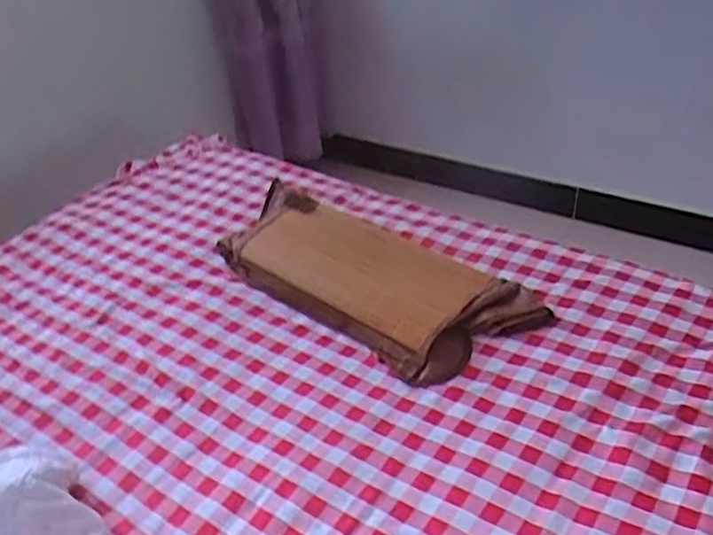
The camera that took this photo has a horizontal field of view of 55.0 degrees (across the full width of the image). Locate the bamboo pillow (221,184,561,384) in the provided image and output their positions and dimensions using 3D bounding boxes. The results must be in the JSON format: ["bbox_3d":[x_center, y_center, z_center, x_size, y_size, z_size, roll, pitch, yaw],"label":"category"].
[{"bbox_3d":[0.008,-0.012,1.228,0.636,0.074,0.283,26,46,35],"label":"bamboo pillow"}]

